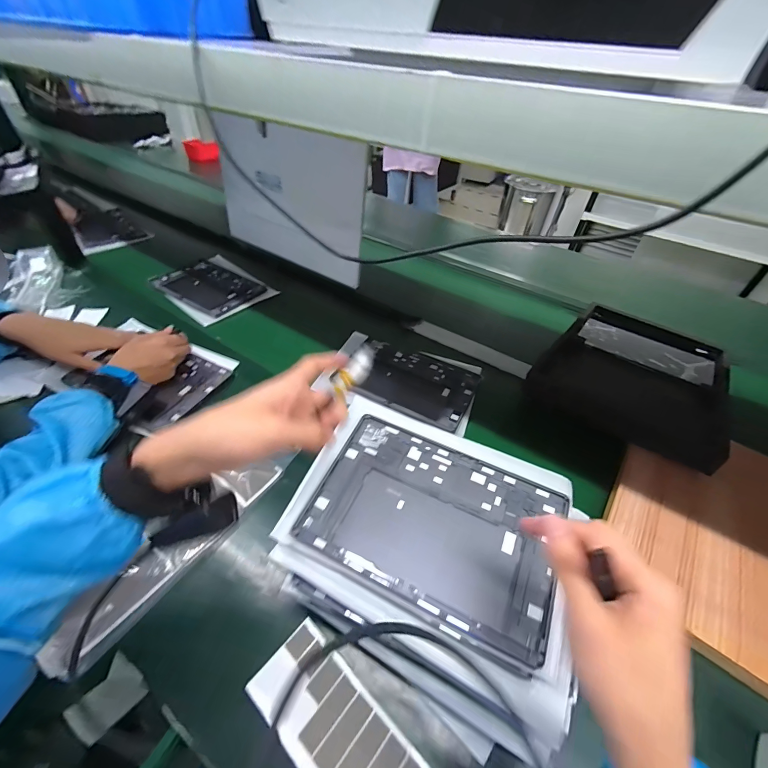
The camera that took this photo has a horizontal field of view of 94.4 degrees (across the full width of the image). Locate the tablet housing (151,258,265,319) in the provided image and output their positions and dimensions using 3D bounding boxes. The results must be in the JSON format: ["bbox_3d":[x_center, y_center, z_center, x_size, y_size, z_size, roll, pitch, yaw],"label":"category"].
[{"bbox_3d":[-0.435,-0.243,0.891,0.244,0.011,0.162,27,49,20],"label":"tablet housing"}]

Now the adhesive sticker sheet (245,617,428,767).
[{"bbox_3d":[-0.033,0.344,0.335,0.217,0.005,0.081,35,54,26],"label":"adhesive sticker sheet"}]

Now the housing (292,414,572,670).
[{"bbox_3d":[0.053,0.142,0.382,0.251,0.006,0.166,21,54,15],"label":"housing"}]

